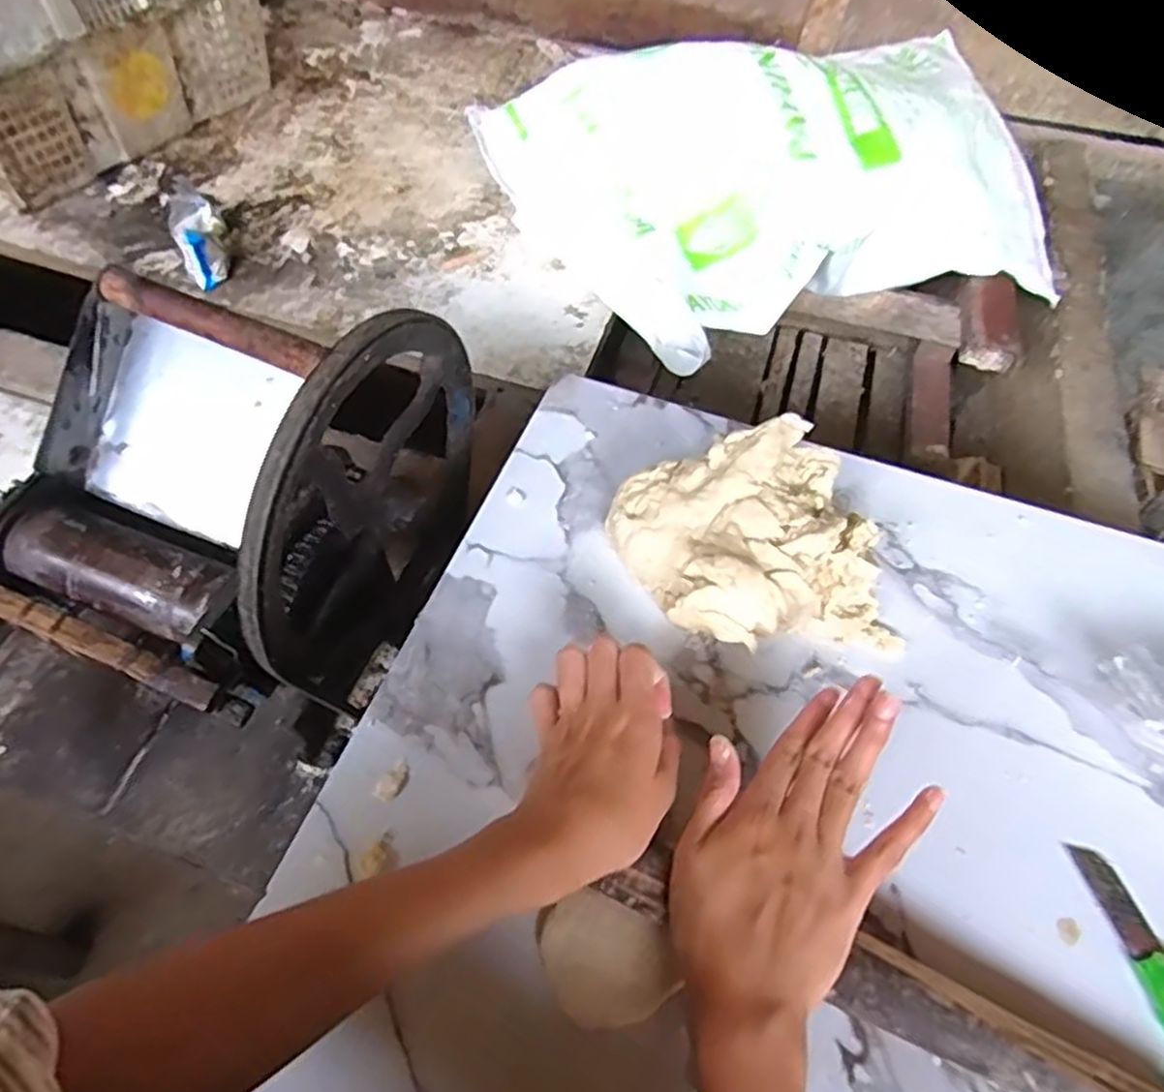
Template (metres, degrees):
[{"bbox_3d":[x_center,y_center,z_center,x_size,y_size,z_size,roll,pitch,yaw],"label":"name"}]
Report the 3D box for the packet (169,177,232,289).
[{"bbox_3d":[-0.478,-0.387,0.930,0.063,0.059,0.157,-22,63,-16],"label":"packet"}]

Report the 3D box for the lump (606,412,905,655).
[{"bbox_3d":[0.106,0.001,0.459,0.157,0.071,0.133,-11,58,-8],"label":"lump"}]

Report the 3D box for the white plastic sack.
[{"bbox_3d":[0.242,-0.455,0.919,0.657,0.184,0.399,-13,60,-11],"label":"white plastic sack"}]

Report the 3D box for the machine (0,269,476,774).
[{"bbox_3d":[-0.248,-0.046,0.508,0.257,0.234,0.280,18,59,7],"label":"machine"}]

